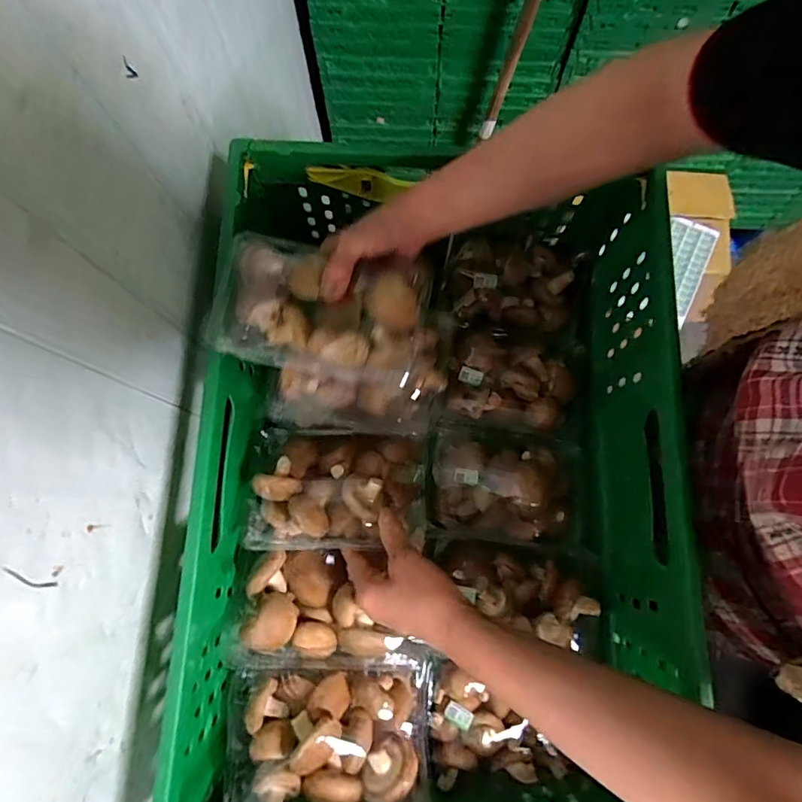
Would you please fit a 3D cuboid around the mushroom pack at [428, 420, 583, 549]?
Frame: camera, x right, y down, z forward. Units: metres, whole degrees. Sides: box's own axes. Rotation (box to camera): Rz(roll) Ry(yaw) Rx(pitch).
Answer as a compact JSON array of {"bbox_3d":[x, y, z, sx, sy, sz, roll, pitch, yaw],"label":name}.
[{"bbox_3d":[0.122,0.096,0.562,0.182,0.070,0.125,9,78,3],"label":"mushroom pack"}]

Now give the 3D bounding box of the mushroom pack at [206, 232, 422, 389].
[{"bbox_3d":[-0.066,-0.079,0.433,0.164,0.071,0.122,7,78,3],"label":"mushroom pack"}]

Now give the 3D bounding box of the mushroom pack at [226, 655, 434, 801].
[{"bbox_3d":[-0.069,0.302,0.447,0.176,0.071,0.128,-4,78,1],"label":"mushroom pack"}]

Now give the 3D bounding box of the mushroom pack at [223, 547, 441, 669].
[{"bbox_3d":[-0.062,0.182,0.445,0.167,0.057,0.098,-2,78,1],"label":"mushroom pack"}]

